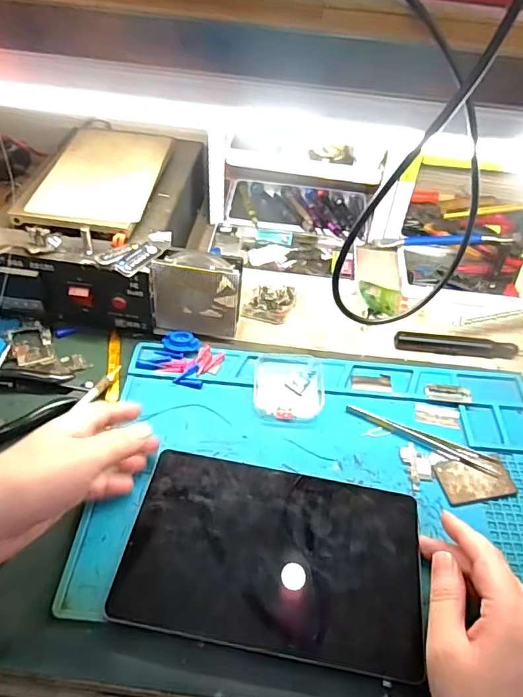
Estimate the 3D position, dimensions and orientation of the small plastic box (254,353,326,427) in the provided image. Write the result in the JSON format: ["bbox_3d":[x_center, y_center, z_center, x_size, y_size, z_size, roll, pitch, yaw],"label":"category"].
[{"bbox_3d":[0.025,0.035,0.467,0.062,0.014,0.079,3,47,-2],"label":"small plastic box"}]

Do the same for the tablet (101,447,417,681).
[{"bbox_3d":[0.010,0.146,0.362,0.202,0.013,0.124,9,47,4],"label":"tablet"}]

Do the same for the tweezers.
[{"bbox_3d":[0.137,0.077,0.439,0.130,0.004,0.019,21,49,15],"label":"tweezers"}]

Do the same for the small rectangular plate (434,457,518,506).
[{"bbox_3d":[0.176,0.107,0.418,0.060,0.004,0.036,-7,48,-11],"label":"small rectangular plate"}]

